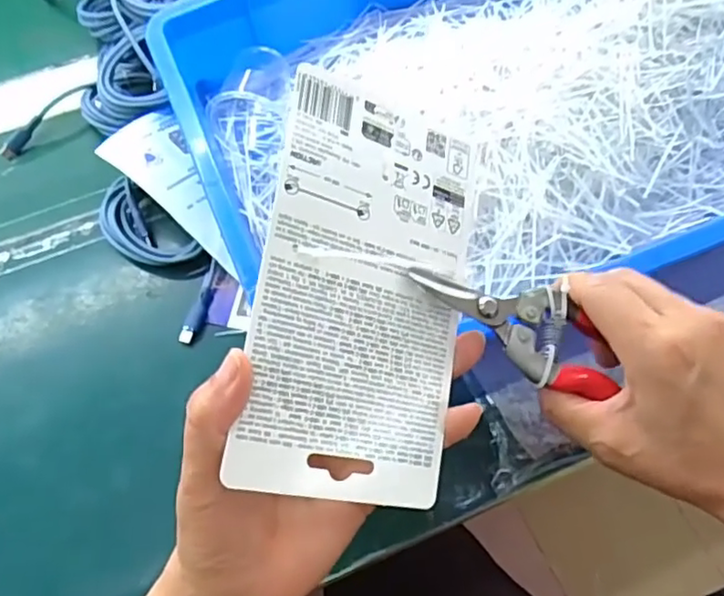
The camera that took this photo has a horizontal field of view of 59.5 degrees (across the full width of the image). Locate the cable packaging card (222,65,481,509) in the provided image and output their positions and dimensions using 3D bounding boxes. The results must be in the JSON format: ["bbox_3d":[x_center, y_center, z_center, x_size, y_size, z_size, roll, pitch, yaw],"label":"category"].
[{"bbox_3d":[0.004,-0.006,0.278,0.100,0.004,0.179,14,77,-28],"label":"cable packaging card"}]

